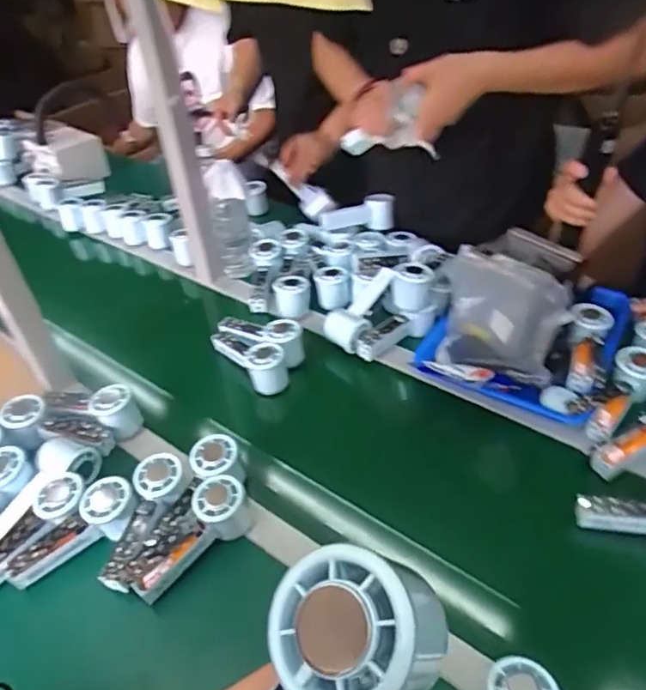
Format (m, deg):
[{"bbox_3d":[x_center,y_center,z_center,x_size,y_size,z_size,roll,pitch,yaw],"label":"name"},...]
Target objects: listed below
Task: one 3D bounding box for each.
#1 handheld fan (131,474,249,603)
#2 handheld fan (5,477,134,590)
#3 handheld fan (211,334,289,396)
[{"bbox_3d":[-0.146,0.219,0.623,0.059,0.055,0.153,32,66,34],"label":"handheld fan"},{"bbox_3d":[-0.283,0.217,0.630,0.153,0.048,0.056,-37,50,-13],"label":"handheld fan"},{"bbox_3d":[-0.111,0.013,0.843,0.052,0.060,0.153,-29,47,-24],"label":"handheld fan"}]

